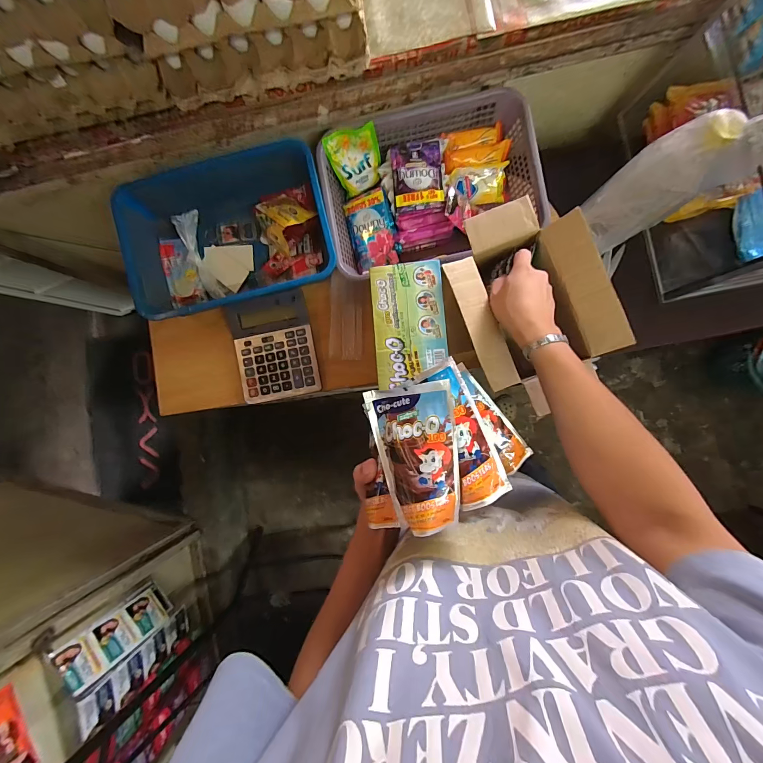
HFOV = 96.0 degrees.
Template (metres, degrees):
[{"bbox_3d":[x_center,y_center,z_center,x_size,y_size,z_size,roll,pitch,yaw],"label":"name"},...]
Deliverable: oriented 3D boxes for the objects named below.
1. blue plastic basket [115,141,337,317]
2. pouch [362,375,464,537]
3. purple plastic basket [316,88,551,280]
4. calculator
[{"bbox_3d":[-0.267,-0.258,0.618,0.367,0.098,0.251,-10,85,6],"label":"blue plastic basket"},{"bbox_3d":[0.033,0.069,0.316,0.075,0.026,0.129,-8,85,6],"label":"pouch"},{"bbox_3d":[0.085,-0.317,0.603,0.350,0.104,0.263,-14,85,6],"label":"purple plastic basket"},{"bbox_3d":[-0.201,-0.061,0.633,0.147,0.027,0.183,-11,85,6],"label":"calculator"}]

